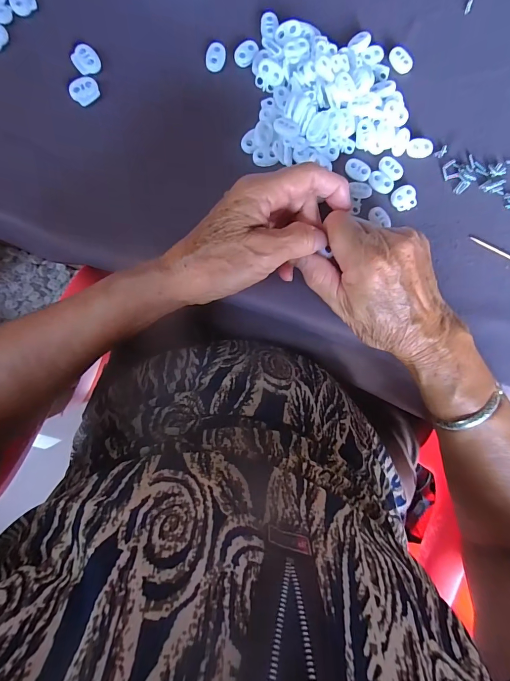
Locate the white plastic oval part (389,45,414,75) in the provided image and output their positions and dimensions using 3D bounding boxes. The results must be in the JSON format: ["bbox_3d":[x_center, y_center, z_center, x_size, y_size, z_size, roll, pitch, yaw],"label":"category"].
[{"bbox_3d":[0.128,-0.245,0.300,0.023,0.008,0.012,39,86,-3],"label":"white plastic oval part"}]

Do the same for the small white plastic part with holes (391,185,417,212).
[{"bbox_3d":[0.130,-0.123,0.297,0.022,0.004,0.021,0,89,-5],"label":"small white plastic part with holes"}]

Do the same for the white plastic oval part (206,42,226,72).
[{"bbox_3d":[-0.033,-0.236,0.286,0.014,0.006,0.020,24,87,-4],"label":"white plastic oval part"}]

